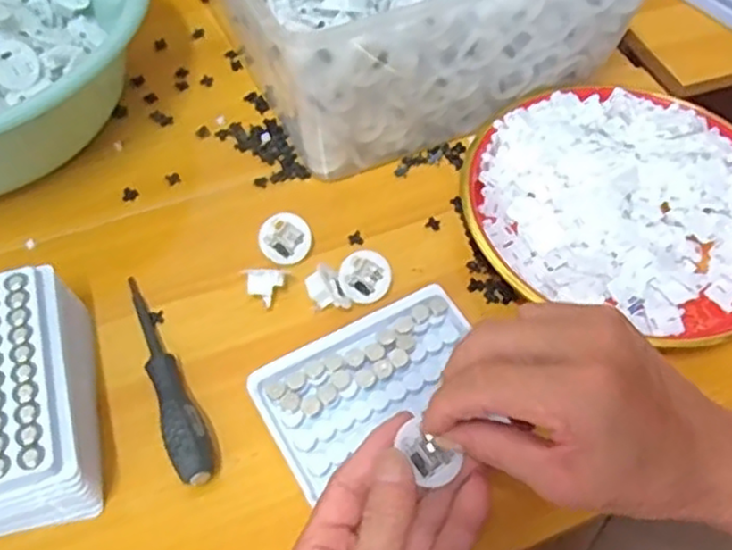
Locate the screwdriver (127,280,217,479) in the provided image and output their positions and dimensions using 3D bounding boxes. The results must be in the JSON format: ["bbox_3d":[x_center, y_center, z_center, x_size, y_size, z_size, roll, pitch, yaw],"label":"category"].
[{"bbox_3d":[-0.117,0.055,0.405,0.021,0.020,0.140,-21,58,-15],"label":"screwdriver"}]

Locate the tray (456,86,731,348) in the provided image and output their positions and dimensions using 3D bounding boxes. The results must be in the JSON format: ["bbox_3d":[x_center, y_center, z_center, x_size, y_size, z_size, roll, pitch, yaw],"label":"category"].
[{"bbox_3d":[0.178,-0.050,0.480,0.216,0.034,0.182,13,56,7],"label":"tray"}]

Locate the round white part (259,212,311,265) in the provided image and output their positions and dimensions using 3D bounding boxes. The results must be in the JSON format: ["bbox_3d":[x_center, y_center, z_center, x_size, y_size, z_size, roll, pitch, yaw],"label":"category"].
[{"bbox_3d":[-0.053,-0.024,0.462,0.033,0.011,0.033,0,94,-5],"label":"round white part"}]

